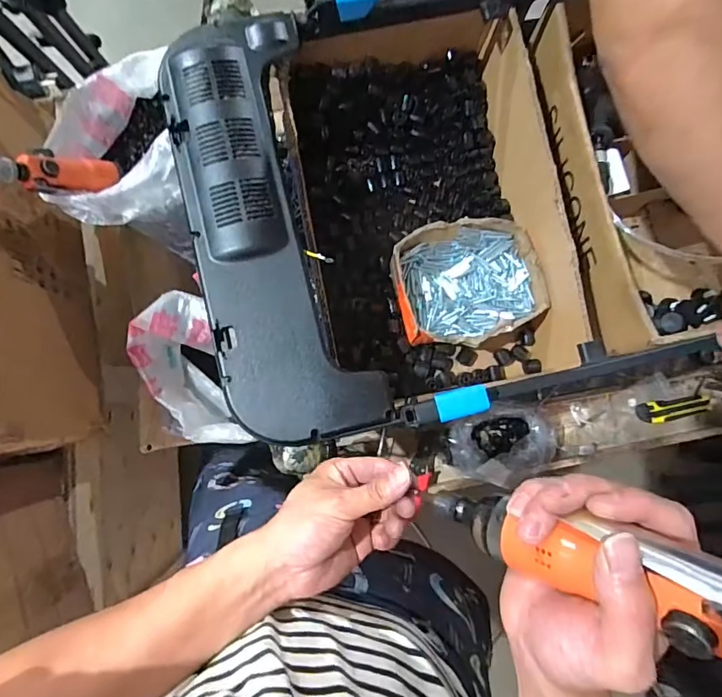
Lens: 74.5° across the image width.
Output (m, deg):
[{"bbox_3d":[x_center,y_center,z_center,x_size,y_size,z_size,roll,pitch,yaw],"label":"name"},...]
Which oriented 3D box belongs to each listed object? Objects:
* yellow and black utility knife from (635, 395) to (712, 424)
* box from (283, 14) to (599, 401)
[{"bbox_3d":[0.574,0.111,0.867,0.130,0.018,0.039,-7,84,-4],"label":"yellow and black utility knife"},{"bbox_3d":[0.085,-0.217,0.653,0.308,0.141,0.535,-14,84,-4],"label":"box"}]

